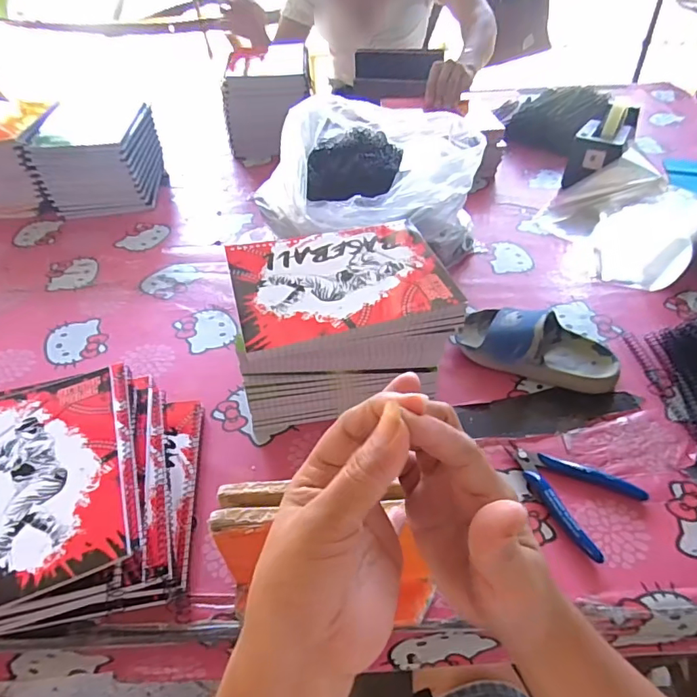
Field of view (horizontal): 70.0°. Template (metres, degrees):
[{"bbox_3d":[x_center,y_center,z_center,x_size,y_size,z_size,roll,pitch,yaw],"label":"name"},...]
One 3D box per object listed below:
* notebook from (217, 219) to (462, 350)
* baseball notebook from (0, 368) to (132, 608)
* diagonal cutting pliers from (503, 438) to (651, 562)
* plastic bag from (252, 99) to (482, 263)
[{"bbox_3d":[-0.010,-0.069,0.472,0.194,0.007,0.144,-13,46,-11],"label":"notebook"},{"bbox_3d":[-0.256,0.101,0.389,0.149,0.008,0.194,-18,47,-15],"label":"baseball notebook"},{"bbox_3d":[0.197,0.126,0.458,0.087,0.014,0.114,-36,54,-29],"label":"diagonal cutting pliers"},{"bbox_3d":[0.035,-0.225,0.696,0.285,0.190,0.249,-34,53,-27],"label":"plastic bag"}]

